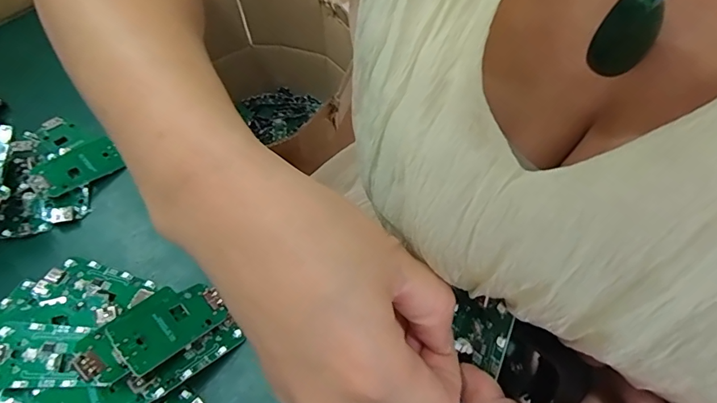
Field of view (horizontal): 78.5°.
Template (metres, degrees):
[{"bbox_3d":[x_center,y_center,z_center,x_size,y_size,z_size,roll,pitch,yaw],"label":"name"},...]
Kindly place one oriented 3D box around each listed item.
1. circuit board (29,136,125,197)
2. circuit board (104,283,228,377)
[{"bbox_3d":[-0.209,-0.027,0.328,0.053,0.004,0.031,-35,79,-34],"label":"circuit board"},{"bbox_3d":[-0.109,0.067,0.250,0.037,0.007,0.060,45,38,9],"label":"circuit board"}]

